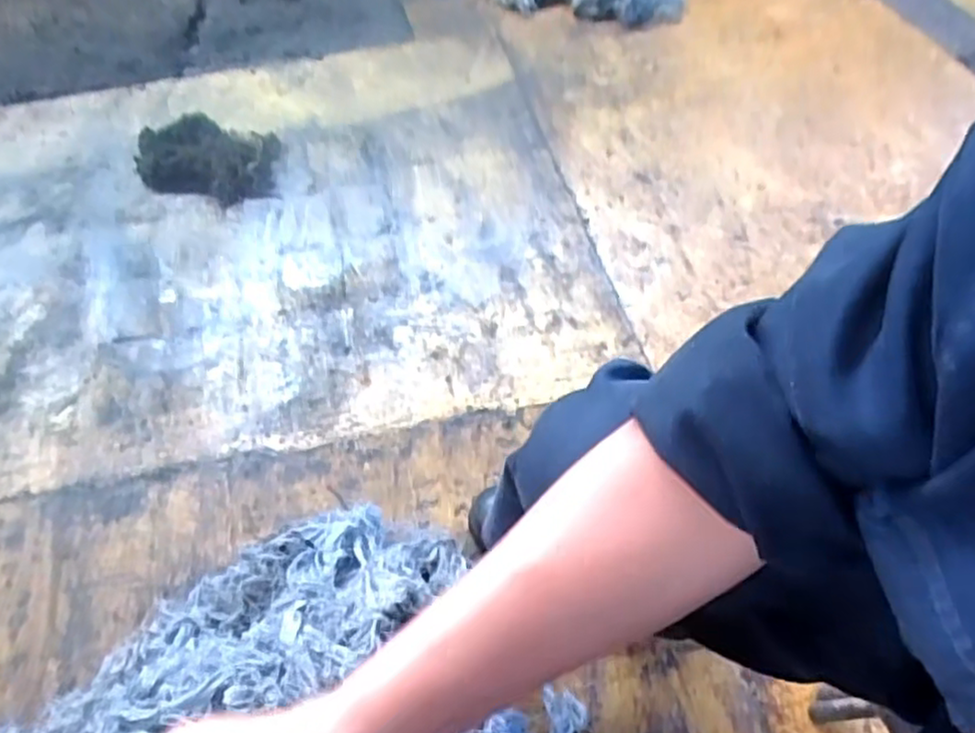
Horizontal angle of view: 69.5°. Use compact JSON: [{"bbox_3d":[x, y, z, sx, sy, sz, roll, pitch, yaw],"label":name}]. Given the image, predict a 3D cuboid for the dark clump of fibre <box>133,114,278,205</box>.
[{"bbox_3d":[-0.519,-0.391,1.297,0.319,0.041,0.197,15,55,16],"label":"dark clump of fibre"}]

